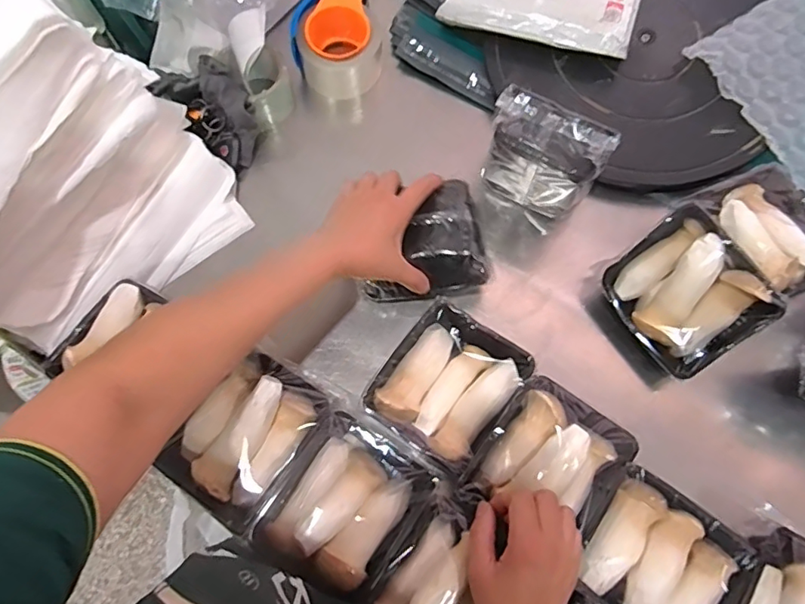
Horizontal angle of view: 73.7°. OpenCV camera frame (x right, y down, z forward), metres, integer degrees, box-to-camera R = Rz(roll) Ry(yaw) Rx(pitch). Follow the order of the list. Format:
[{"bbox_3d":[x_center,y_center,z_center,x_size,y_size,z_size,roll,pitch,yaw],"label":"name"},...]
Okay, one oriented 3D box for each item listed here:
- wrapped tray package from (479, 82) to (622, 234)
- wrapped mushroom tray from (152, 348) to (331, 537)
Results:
[{"bbox_3d":[0.150,-0.150,0.591,0.126,0.137,0.066,33,74,11],"label":"wrapped tray package"},{"bbox_3d":[-0.150,0.124,0.510,0.116,0.037,0.141,33,74,11],"label":"wrapped mushroom tray"}]

